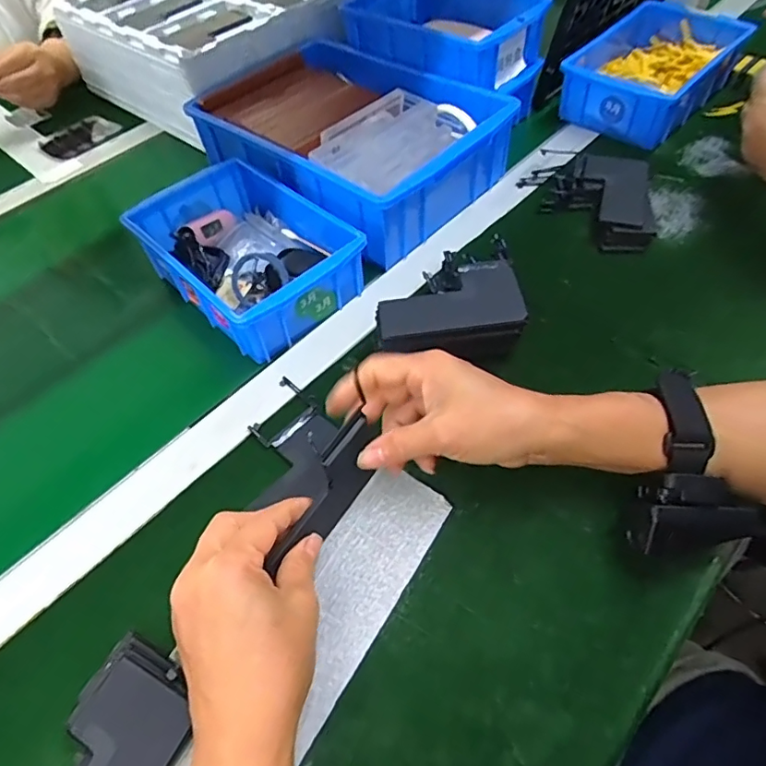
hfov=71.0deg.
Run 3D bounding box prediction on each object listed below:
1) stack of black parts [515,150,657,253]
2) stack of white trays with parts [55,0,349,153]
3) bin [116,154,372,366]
[{"bbox_3d":[0.208,-0.191,0.548,0.125,0.026,0.138,10,54,12],"label":"stack of black parts"},{"bbox_3d":[-0.225,-0.470,0.748,0.307,0.129,0.394,-38,59,-21],"label":"stack of white trays with parts"},{"bbox_3d":[-0.122,-0.121,0.493,0.139,0.063,0.197,-38,58,-22],"label":"bin"}]

